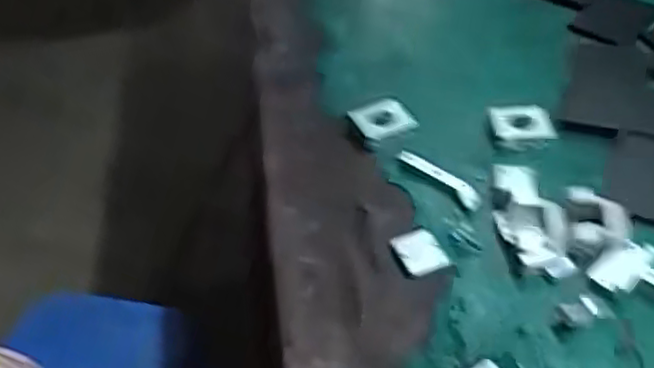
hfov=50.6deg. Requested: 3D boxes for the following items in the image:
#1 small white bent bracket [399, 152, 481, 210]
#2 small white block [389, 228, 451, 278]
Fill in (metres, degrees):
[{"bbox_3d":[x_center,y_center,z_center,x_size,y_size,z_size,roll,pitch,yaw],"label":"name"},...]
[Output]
[{"bbox_3d":[0.127,-0.007,0.762,0.025,0.014,0.109,-30,49,-31],"label":"small white bent bracket"},{"bbox_3d":[0.091,0.068,0.691,0.046,0.013,0.051,-17,43,-19],"label":"small white block"}]

